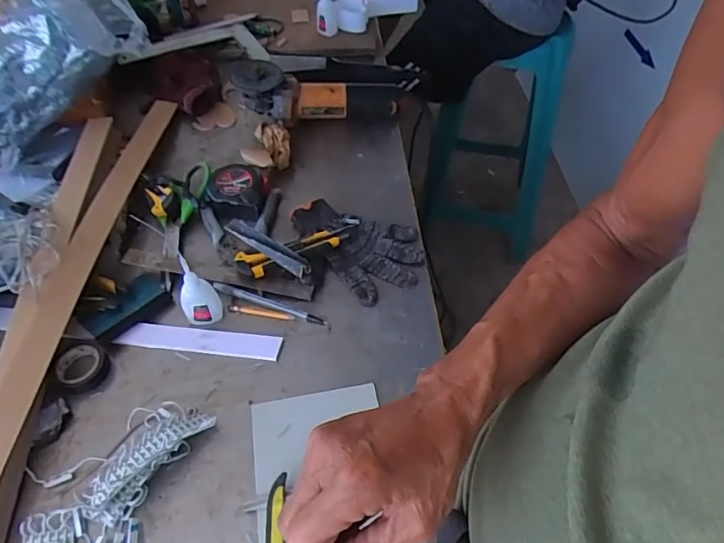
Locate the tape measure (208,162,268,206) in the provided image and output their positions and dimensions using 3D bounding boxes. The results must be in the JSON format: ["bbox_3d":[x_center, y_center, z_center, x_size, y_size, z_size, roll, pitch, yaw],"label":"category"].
[{"bbox_3d":[-0.182,-0.124,0.744,0.081,0.034,0.081,-1,51,1],"label":"tape measure"}]

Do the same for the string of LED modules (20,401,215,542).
[{"bbox_3d":[-0.251,0.203,0.499,0.125,0.035,0.185,19,54,17],"label":"string of LED modules"}]

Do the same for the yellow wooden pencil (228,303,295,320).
[{"bbox_3d":[-0.128,0.052,0.632,0.084,0.005,0.012,9,52,9],"label":"yellow wooden pencil"}]

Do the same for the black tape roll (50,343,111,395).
[{"bbox_3d":[-0.324,0.111,0.580,0.056,0.020,0.057,-1,51,1],"label":"black tape roll"}]

